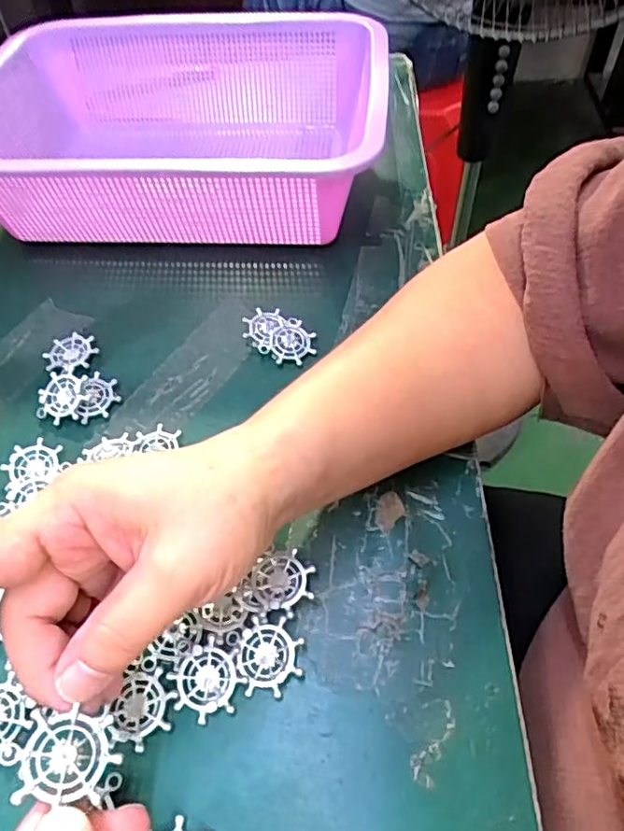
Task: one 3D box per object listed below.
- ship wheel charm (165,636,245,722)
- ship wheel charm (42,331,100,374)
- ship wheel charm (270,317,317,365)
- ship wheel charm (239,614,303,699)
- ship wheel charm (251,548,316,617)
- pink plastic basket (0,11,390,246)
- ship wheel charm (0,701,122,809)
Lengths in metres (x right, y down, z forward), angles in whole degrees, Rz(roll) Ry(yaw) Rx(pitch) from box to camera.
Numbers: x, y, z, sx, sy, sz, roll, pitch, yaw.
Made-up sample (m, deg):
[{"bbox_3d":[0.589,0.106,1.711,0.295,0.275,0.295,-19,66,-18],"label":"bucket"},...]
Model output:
[{"bbox_3d":[-0.045,0.113,0.252,0.027,0.004,0.028,-35,59,-20],"label":"ship wheel charm"},{"bbox_3d":[-0.152,-0.039,0.376,0.032,0.005,0.031,-2,54,3],"label":"ship wheel charm"},{"bbox_3d":[-0.011,-0.047,0.369,0.026,0.006,0.031,-2,54,3],"label":"ship wheel charm"},{"bbox_3d":[-0.018,0.104,0.258,0.026,0.007,0.031,1,54,6],"label":"ship wheel charm"},{"bbox_3d":[-0.013,0.076,0.273,0.027,0.004,0.027,-3,58,6],"label":"ship wheel charm"},{"bbox_3d":[-0.101,-0.212,0.452,0.277,0.088,0.218,3,54,7],"label":"pink plastic basket"},{"bbox_3d":[-0.079,0.109,0.189,0.032,0.004,0.025,-1,59,-29],"label":"ship wheel charm"}]

